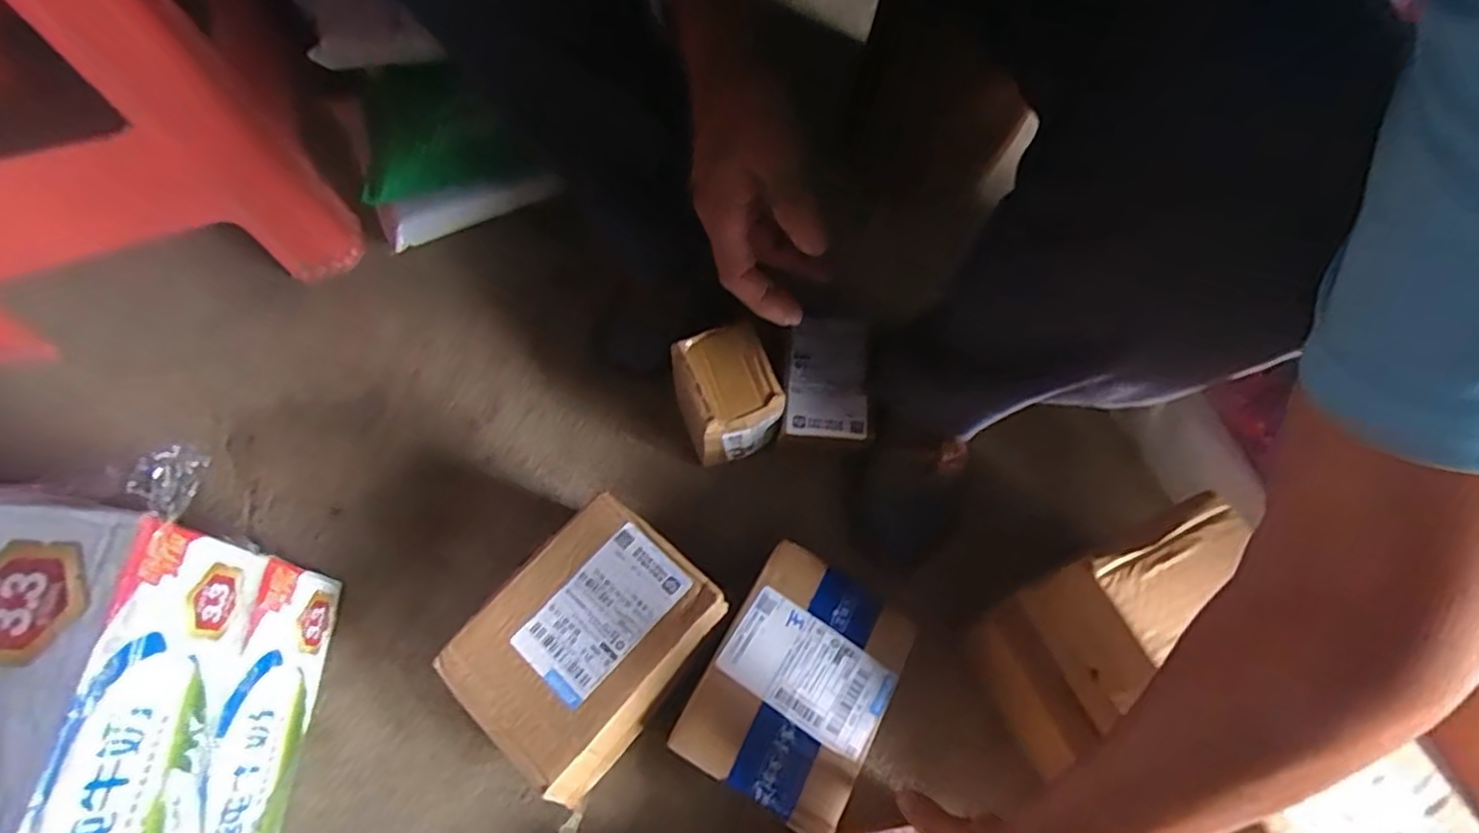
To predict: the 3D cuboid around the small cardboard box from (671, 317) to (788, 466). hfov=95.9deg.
[{"bbox_3d":[-0.013,-0.015,0.645,0.077,0.123,0.090,-21,69,-10],"label":"small cardboard box"}]

